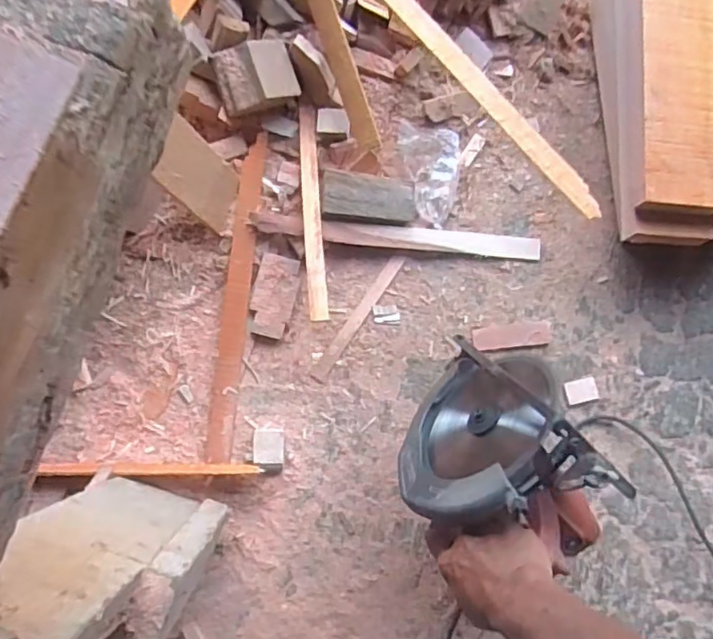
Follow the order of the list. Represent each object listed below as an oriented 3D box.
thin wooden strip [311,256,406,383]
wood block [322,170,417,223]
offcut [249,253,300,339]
[{"bbox_3d":[0.003,-0.004,0.861,0.020,0.004,0.208,34,81,4],"label":"thin wooden strip"},{"bbox_3d":[0.019,-0.175,0.855,0.130,0.025,0.064,4,80,-1],"label":"wood block"},{"bbox_3d":[-0.114,-0.032,0.842,0.054,0.012,0.110,14,80,0],"label":"offcut"}]

